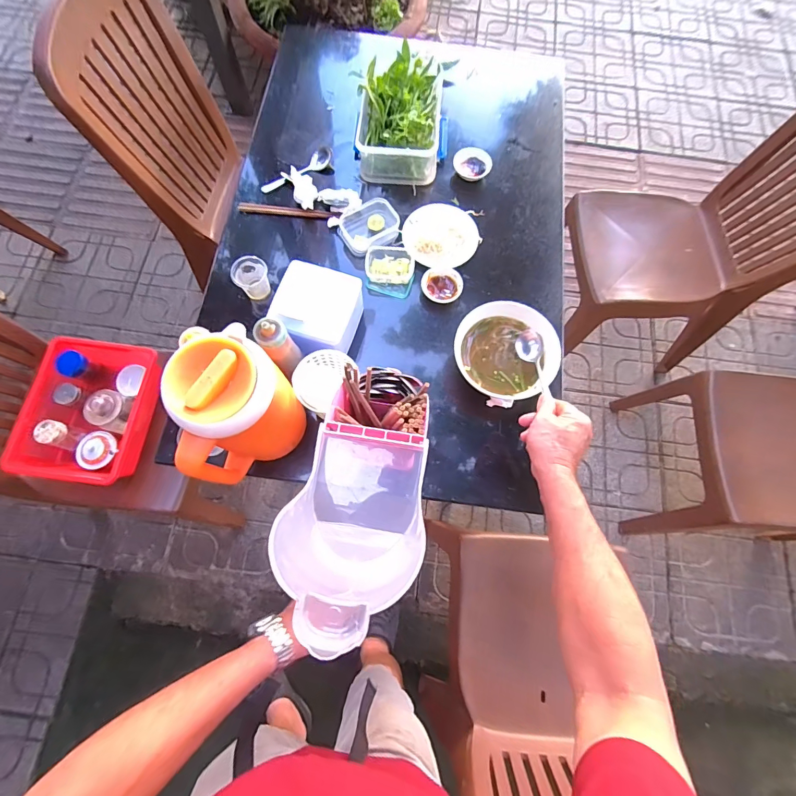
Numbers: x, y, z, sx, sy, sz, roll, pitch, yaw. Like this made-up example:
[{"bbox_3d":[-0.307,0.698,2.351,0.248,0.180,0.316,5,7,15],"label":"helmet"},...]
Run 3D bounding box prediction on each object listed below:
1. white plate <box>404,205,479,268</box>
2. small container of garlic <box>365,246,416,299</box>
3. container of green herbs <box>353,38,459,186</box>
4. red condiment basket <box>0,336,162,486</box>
[{"bbox_3d":[0.086,-0.322,0.780,0.145,0.017,0.142,1,73,-2],"label":"white plate"},{"bbox_3d":[-0.014,-0.251,0.770,0.093,0.046,0.093,15,74,2],"label":"small container of garlic"},{"bbox_3d":[0.010,-0.589,0.827,0.181,0.103,0.244,9,73,1],"label":"container of green herbs"},{"bbox_3d":[-0.671,0.026,0.883,0.241,0.101,0.320,8,73,0],"label":"red condiment basket"}]

